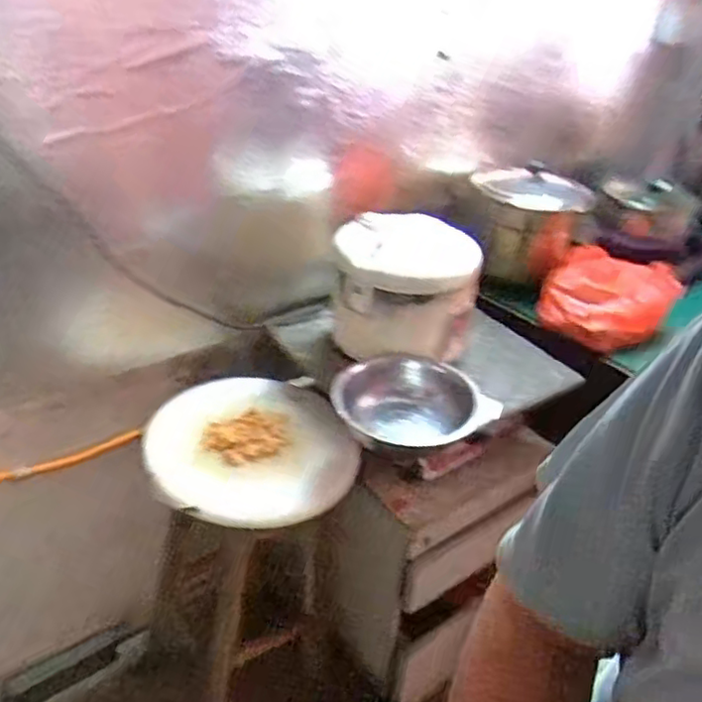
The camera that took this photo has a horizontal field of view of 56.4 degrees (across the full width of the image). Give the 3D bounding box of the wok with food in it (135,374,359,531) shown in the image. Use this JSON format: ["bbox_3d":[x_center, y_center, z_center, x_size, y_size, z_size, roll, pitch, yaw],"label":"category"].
[{"bbox_3d":[-0.175,0.172,1.206,0.344,0.089,0.372,3,31,-2],"label":"wok with food in it"}]

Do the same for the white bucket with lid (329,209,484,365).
[{"bbox_3d":[0.101,-0.114,1.262,0.246,0.235,0.217,5,31,1],"label":"white bucket with lid"}]

